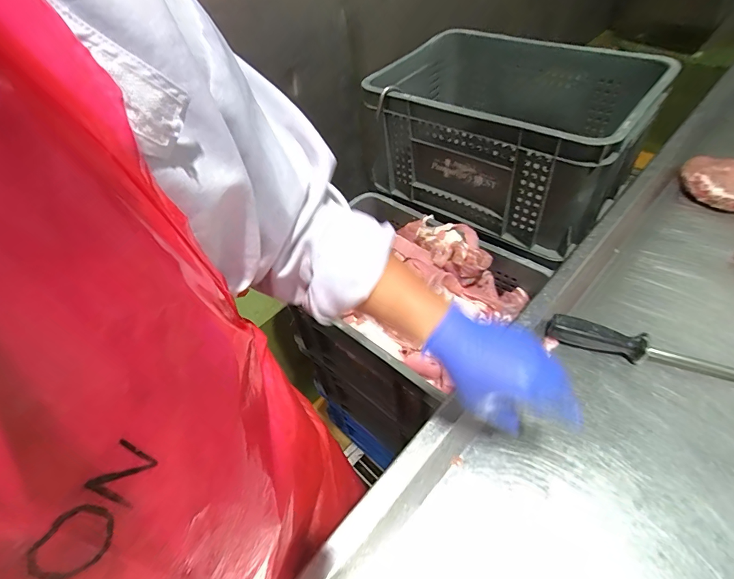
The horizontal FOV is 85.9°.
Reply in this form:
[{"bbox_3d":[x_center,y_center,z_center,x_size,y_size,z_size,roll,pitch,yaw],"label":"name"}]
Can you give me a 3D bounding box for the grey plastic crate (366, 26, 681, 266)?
[{"bbox_3d":[0.295,-0.358,0.888,0.533,0.259,0.394,28,58,28],"label":"grey plastic crate"}]

